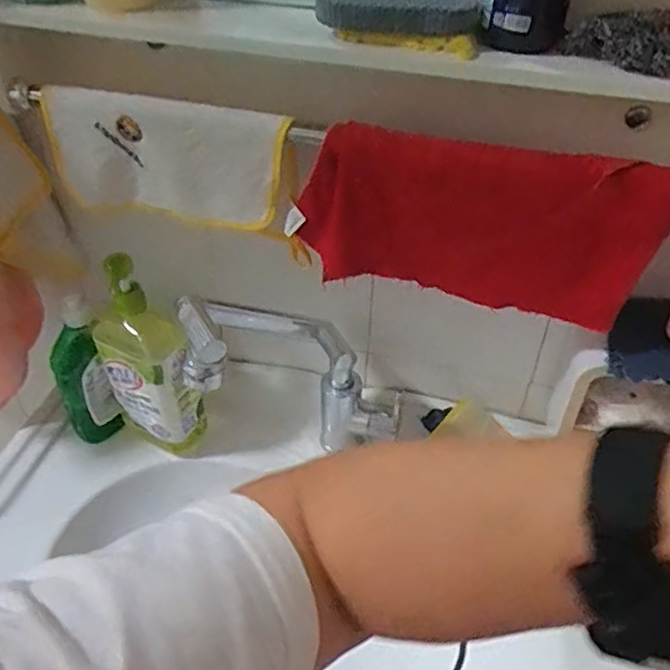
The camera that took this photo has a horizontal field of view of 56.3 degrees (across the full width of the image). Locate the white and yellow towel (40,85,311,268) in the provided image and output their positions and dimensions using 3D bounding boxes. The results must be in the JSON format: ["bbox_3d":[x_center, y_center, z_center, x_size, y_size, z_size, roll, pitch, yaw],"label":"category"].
[{"bbox_3d":[-0.165,-0.162,0.604,0.273,0.137,0.054,16,42,16],"label":"white and yellow towel"}]

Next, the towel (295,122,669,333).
[{"bbox_3d":[0.123,-0.098,0.558,0.303,0.144,0.029,12,41,12],"label":"towel"}]

